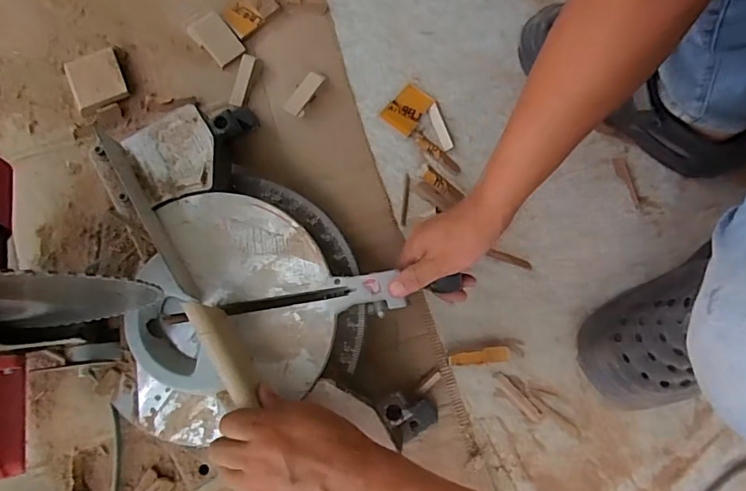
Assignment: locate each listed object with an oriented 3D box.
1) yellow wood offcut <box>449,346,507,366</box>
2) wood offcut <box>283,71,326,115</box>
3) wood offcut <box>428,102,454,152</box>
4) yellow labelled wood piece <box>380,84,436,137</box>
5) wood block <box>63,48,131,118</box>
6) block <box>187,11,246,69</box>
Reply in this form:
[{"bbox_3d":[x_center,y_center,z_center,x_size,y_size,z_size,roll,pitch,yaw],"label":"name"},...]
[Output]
[{"bbox_3d":[0.123,0.130,0.571,0.067,0.016,0.017,-10,79,-3],"label":"yellow wood offcut"},{"bbox_3d":[-0.088,-0.197,0.630,0.025,0.013,0.066,34,80,6],"label":"wood offcut"},{"bbox_3d":[0.086,-0.153,0.629,0.014,0.005,0.068,-18,80,-5],"label":"wood offcut"},{"bbox_3d":[0.044,-0.177,0.633,0.044,0.014,0.064,35,80,6],"label":"yellow labelled wood piece"},{"bbox_3d":[-0.358,-0.213,0.635,0.067,0.016,0.072,-22,80,-5],"label":"wood block"},{"bbox_3d":[-0.207,-0.273,0.645,0.046,0.011,0.077,-38,82,-8],"label":"block"}]

